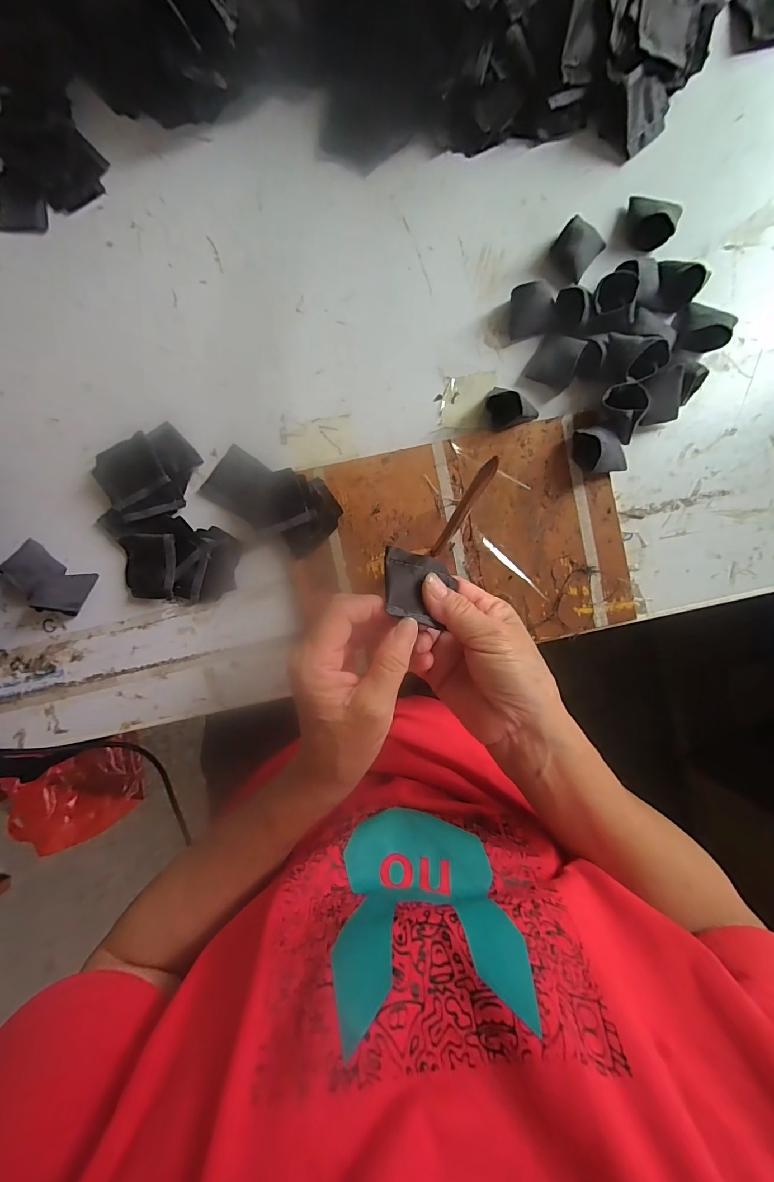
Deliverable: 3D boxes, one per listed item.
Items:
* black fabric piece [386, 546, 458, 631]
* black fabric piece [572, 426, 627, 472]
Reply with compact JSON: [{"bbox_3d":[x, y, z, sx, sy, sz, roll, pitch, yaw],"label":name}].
[{"bbox_3d":[0.021,-0.002,0.258,0.048,0.004,0.047,15,58,-26],"label":"black fabric piece"},{"bbox_3d":[0.169,-0.111,0.329,0.041,0.032,0.036,-14,91,2],"label":"black fabric piece"}]

